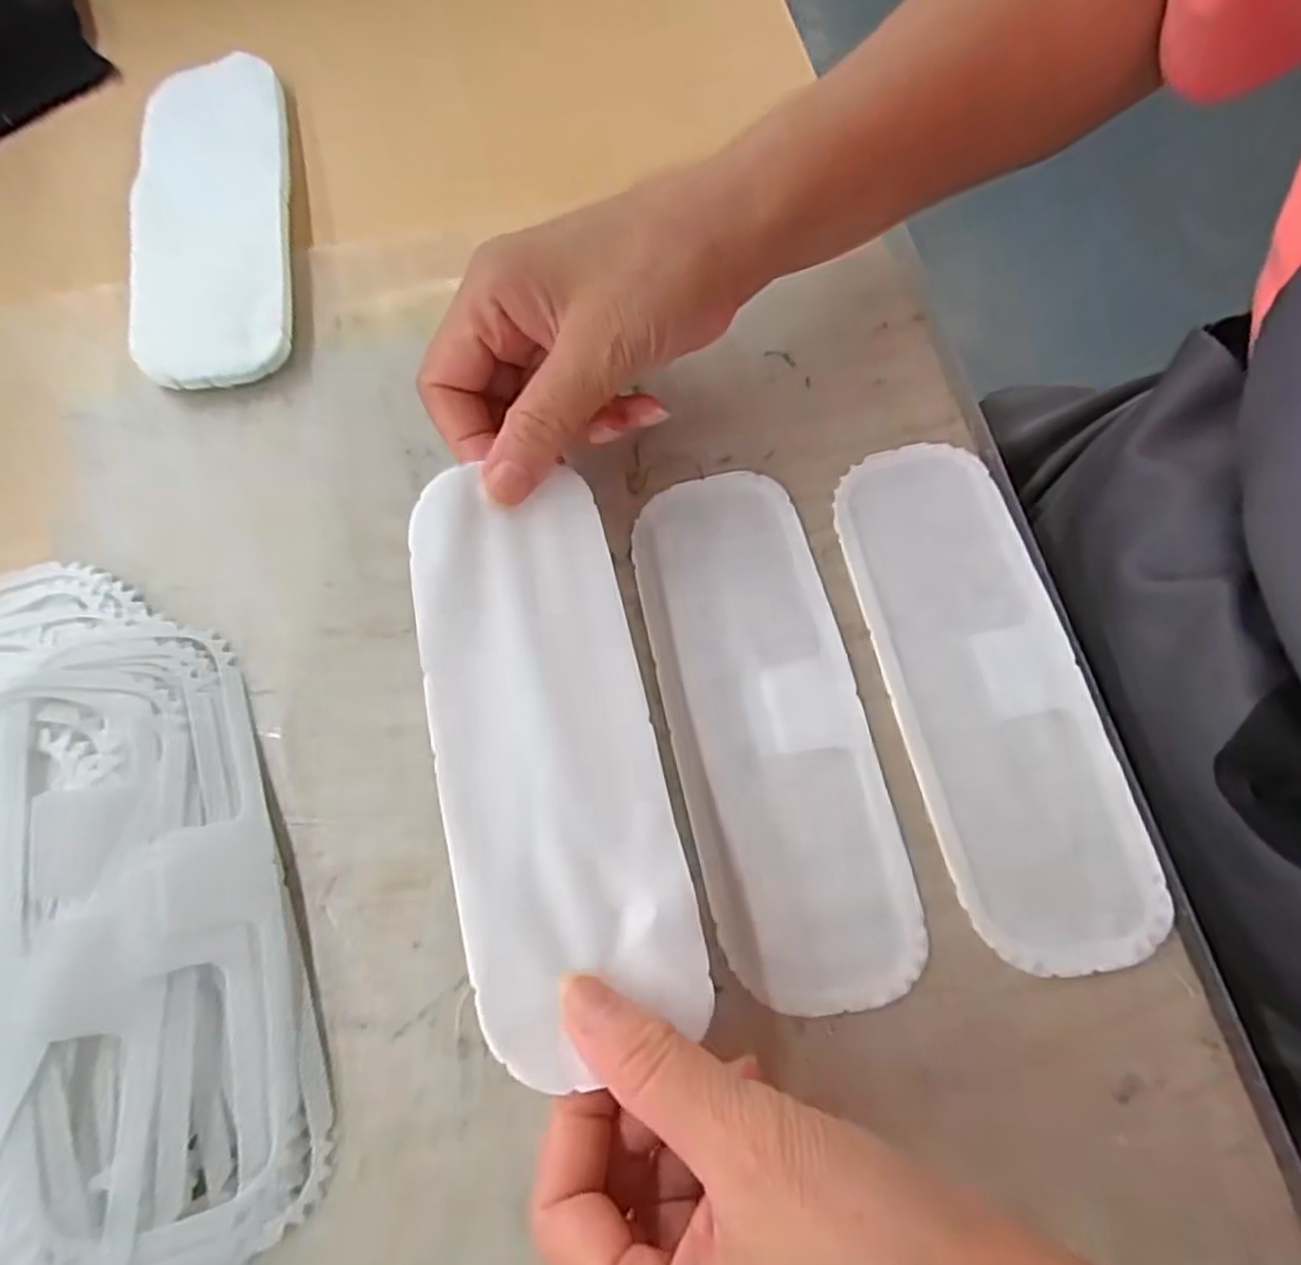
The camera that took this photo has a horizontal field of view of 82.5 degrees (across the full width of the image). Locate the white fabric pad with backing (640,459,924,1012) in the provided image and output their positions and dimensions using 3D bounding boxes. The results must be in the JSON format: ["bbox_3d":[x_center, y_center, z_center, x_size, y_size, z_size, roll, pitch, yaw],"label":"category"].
[{"bbox_3d":[0.041,0.029,0.264,0.066,0.005,0.188,-12,72,-3],"label":"white fabric pad with backing"}]

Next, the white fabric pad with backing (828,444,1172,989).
[{"bbox_3d":[0.119,0.017,0.268,0.067,0.006,0.189,-13,72,-4],"label":"white fabric pad with backing"}]

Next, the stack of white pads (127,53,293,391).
[{"bbox_3d":[-0.198,-0.188,0.339,0.063,0.019,0.179,-10,71,-3],"label":"stack of white pads"}]

